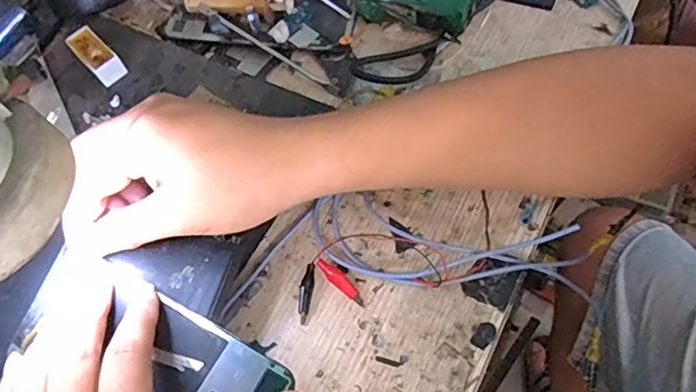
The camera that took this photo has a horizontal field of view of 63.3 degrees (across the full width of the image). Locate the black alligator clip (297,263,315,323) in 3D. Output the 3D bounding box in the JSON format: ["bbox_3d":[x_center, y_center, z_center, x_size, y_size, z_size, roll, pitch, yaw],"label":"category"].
[{"bbox_3d":[-0.026,0.060,0.349,0.008,0.004,0.037,2,62,10],"label":"black alligator clip"}]

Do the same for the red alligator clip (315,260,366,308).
[{"bbox_3d":[-0.004,0.053,0.349,0.009,0.005,0.039,-43,64,-14],"label":"red alligator clip"}]

